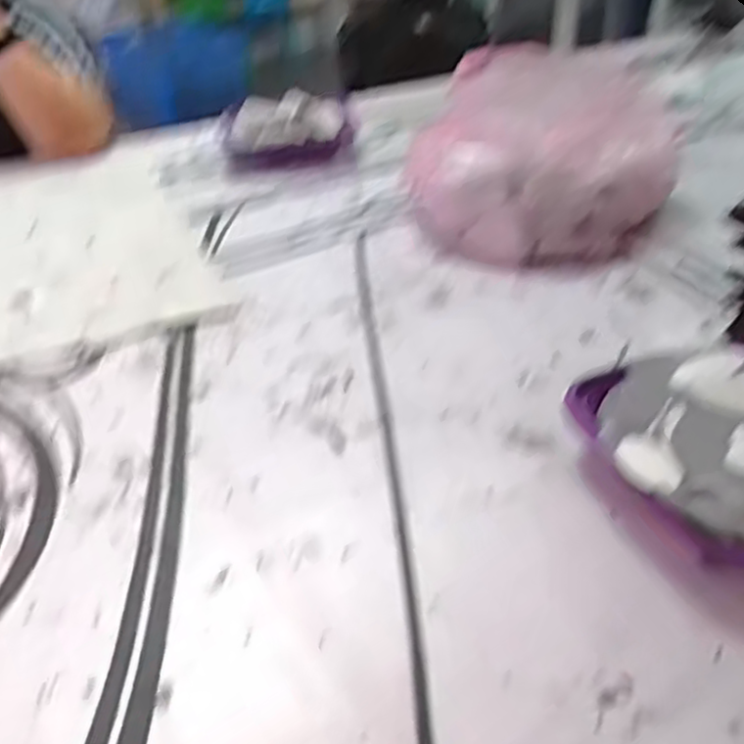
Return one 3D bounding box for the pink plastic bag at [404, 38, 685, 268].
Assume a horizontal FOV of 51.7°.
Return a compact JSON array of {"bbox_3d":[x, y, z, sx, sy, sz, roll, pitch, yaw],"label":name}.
[{"bbox_3d":[0.194,-0.253,0.885,0.256,0.151,0.382,5,36,10],"label":"pink plastic bag"}]

